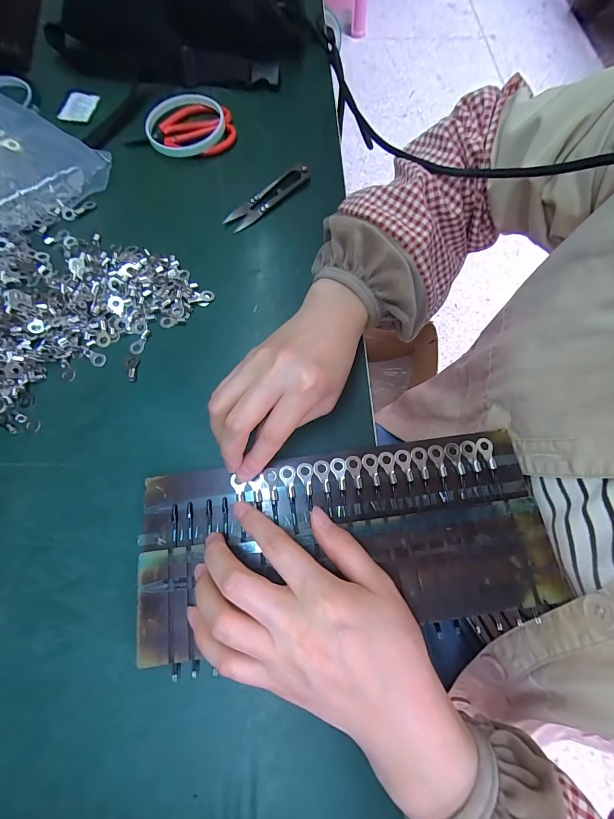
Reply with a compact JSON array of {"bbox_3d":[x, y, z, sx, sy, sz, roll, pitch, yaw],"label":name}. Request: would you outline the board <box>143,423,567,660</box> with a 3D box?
[{"bbox_3d":[0.023,0.084,0.232,0.264,0.010,0.121,-4,70,0],"label":"board"}]

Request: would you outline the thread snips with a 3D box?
[{"bbox_3d":[-0.038,-0.208,0.337,0.098,0.014,0.022,-40,74,-12],"label":"thread snips"}]

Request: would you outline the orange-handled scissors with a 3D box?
[{"bbox_3d":[-0.130,-0.289,0.366,0.110,0.016,0.062,-23,72,-7],"label":"orange-handled scissors"}]

